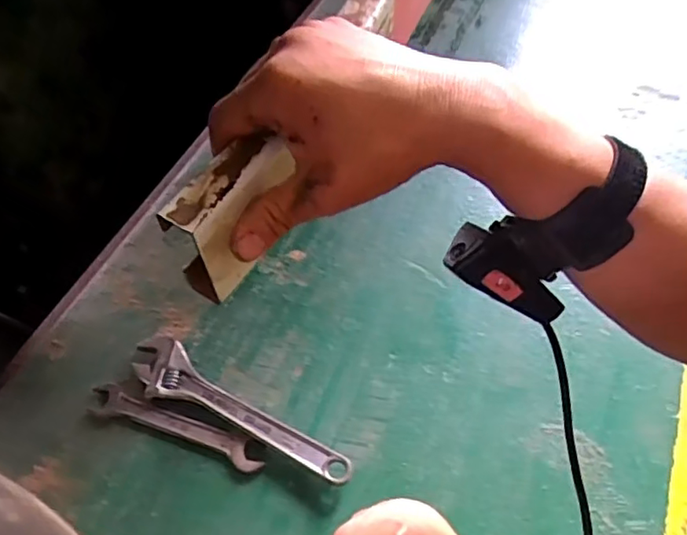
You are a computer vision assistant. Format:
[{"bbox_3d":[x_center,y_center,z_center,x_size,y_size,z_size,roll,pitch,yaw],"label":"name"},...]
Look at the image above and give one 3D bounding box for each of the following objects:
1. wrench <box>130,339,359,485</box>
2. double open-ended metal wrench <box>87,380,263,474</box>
[{"bbox_3d":[-0.124,0.164,0.665,0.283,0.020,0.061,30,61,19],"label":"wrench"},{"bbox_3d":[-0.188,0.176,0.664,0.216,0.013,0.031,18,57,12],"label":"double open-ended metal wrench"}]

